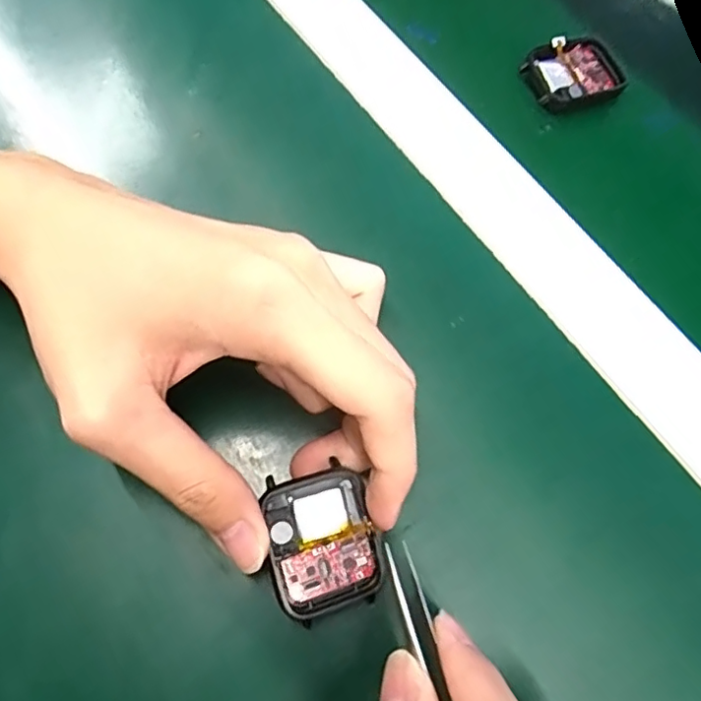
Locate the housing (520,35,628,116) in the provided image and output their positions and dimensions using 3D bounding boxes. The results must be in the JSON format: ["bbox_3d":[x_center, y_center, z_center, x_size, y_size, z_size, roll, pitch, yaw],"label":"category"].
[{"bbox_3d":[0.112,-0.137,0.290,0.046,0.011,0.038,-13,70,-9],"label":"housing"}]

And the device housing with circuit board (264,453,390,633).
[{"bbox_3d":[-0.009,0.065,0.193,0.035,0.004,0.044,-11,83,-17],"label":"device housing with circuit board"}]

